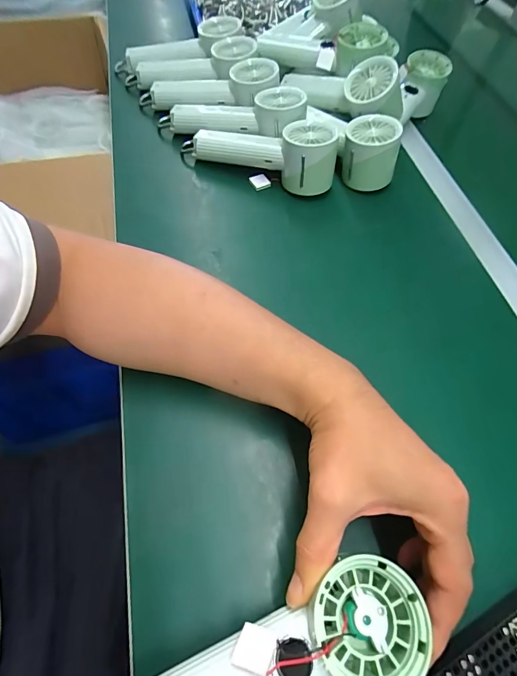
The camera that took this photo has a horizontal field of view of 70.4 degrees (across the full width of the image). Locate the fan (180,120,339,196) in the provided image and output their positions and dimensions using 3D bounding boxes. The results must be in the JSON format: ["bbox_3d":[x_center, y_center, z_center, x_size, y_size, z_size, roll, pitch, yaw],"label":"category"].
[{"bbox_3d":[-0.004,-0.224,0.435,0.191,0.063,0.063,11,60,3],"label":"fan"}]

